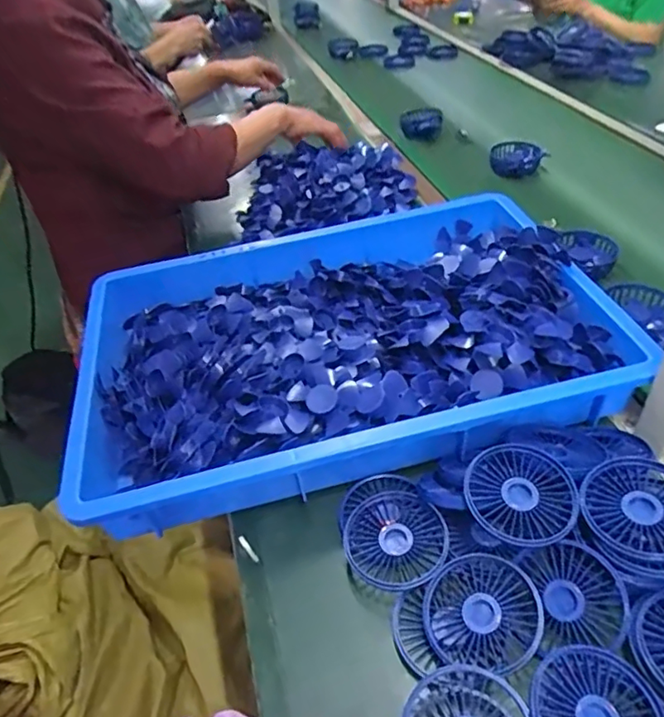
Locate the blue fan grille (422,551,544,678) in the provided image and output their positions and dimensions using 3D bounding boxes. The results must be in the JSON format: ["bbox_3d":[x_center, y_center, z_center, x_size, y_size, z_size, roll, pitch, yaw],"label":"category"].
[{"bbox_3d":[0.118,0.198,0.443,0.089,0.019,0.089,-11,53,15],"label":"blue fan grille"}]

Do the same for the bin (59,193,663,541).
[{"bbox_3d":[0.004,-0.025,0.665,0.568,0.100,0.380,-11,43,-6],"label":"bin"}]

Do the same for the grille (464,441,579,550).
[{"bbox_3d":[0.159,0.113,0.472,0.086,0.016,0.085,-1,63,2],"label":"grille"}]

